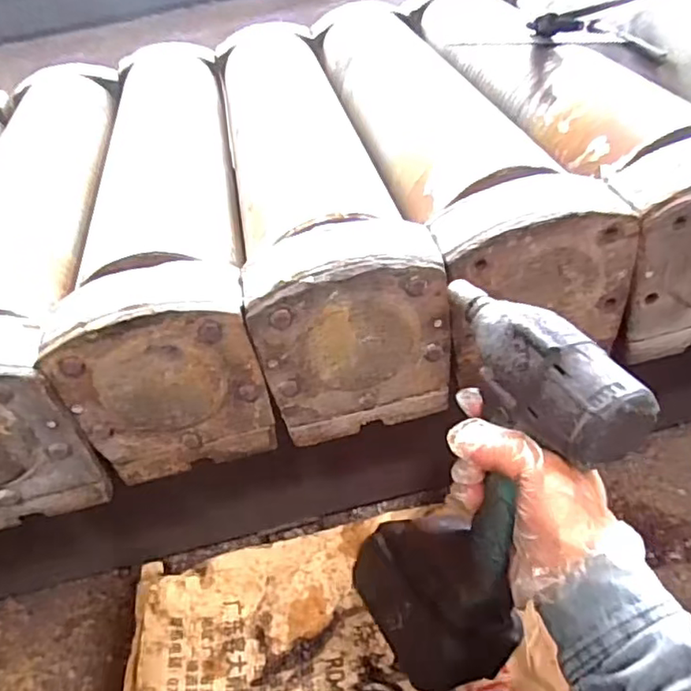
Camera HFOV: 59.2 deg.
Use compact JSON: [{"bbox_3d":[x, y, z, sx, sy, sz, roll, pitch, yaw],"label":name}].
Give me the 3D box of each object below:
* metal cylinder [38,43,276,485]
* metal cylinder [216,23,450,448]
[{"bbox_3d":[-0.214,-0.178,0.759,0.163,0.169,0.707,-14,42,-3],"label":"metal cylinder"},{"bbox_3d":[-0.061,-0.215,0.765,0.158,0.171,0.697,-14,42,-3],"label":"metal cylinder"}]

